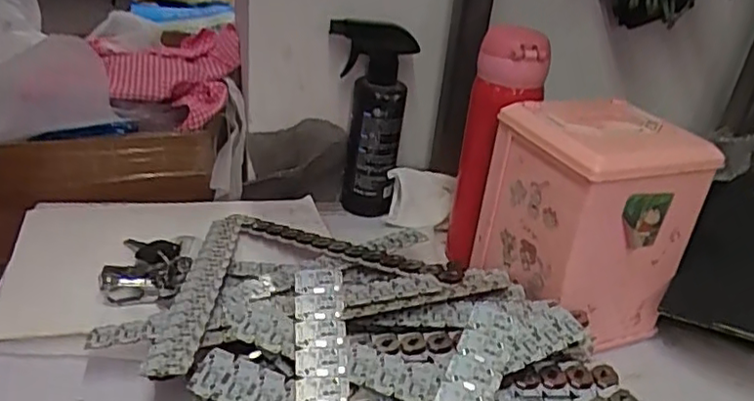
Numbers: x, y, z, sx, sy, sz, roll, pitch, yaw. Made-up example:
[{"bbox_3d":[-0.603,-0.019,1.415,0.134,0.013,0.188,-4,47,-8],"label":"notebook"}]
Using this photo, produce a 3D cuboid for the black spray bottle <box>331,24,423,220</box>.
[{"bbox_3d":[-0.012,-0.086,0.658,0.082,0.195,0.068,2,29,-9],"label":"black spray bottle"}]

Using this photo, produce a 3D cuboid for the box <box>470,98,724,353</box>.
[{"bbox_3d":[0.171,0.016,0.511,0.135,0.164,0.115,-3,30,-18],"label":"box"}]

